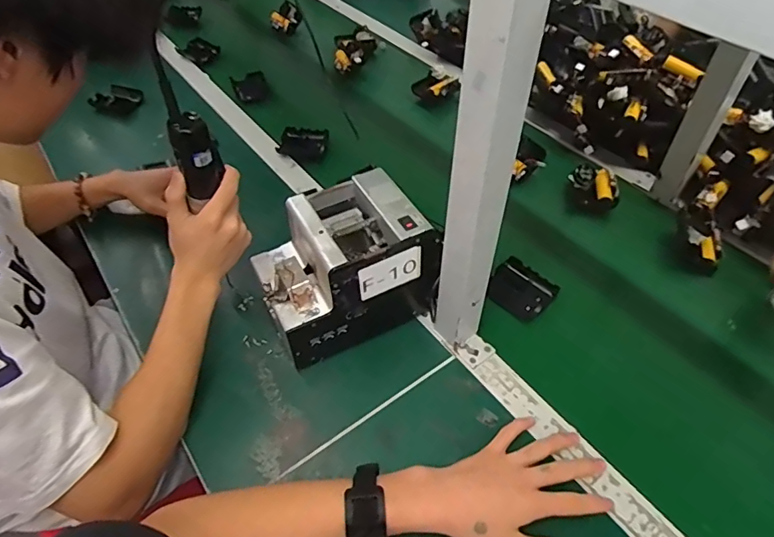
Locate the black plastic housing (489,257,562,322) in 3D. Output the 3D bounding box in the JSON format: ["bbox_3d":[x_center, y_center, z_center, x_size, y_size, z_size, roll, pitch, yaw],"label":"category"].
[{"bbox_3d":[0.174,0.028,0.661,0.065,0.028,0.078,-40,58,-23],"label":"black plastic housing"}]

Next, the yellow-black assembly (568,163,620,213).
[{"bbox_3d":[0.321,-0.125,0.786,0.073,0.050,0.063,18,51,17],"label":"yellow-black assembly"}]

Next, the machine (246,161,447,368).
[{"bbox_3d":[-0.054,-0.001,0.599,0.180,0.150,0.128,-22,52,-17],"label":"machine"}]

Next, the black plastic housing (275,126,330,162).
[{"bbox_3d":[-0.143,-0.216,0.875,0.081,0.032,0.053,9,49,9],"label":"black plastic housing"}]

